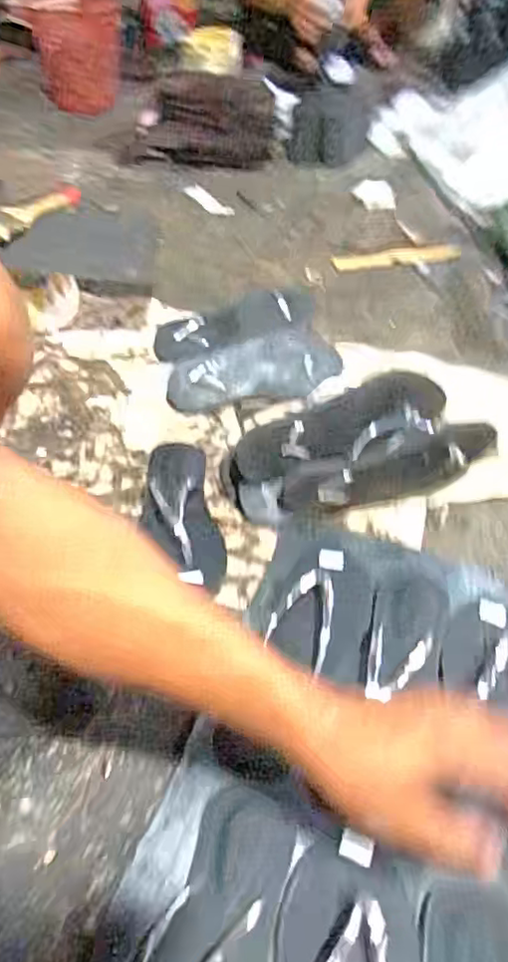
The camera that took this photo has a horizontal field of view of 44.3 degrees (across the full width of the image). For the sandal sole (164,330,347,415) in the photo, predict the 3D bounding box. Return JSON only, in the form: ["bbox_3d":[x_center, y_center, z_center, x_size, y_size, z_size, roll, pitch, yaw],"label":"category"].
[{"bbox_3d":[-0.003,-0.152,0.852,0.232,0.020,0.087,-7,86,6],"label":"sandal sole"}]

